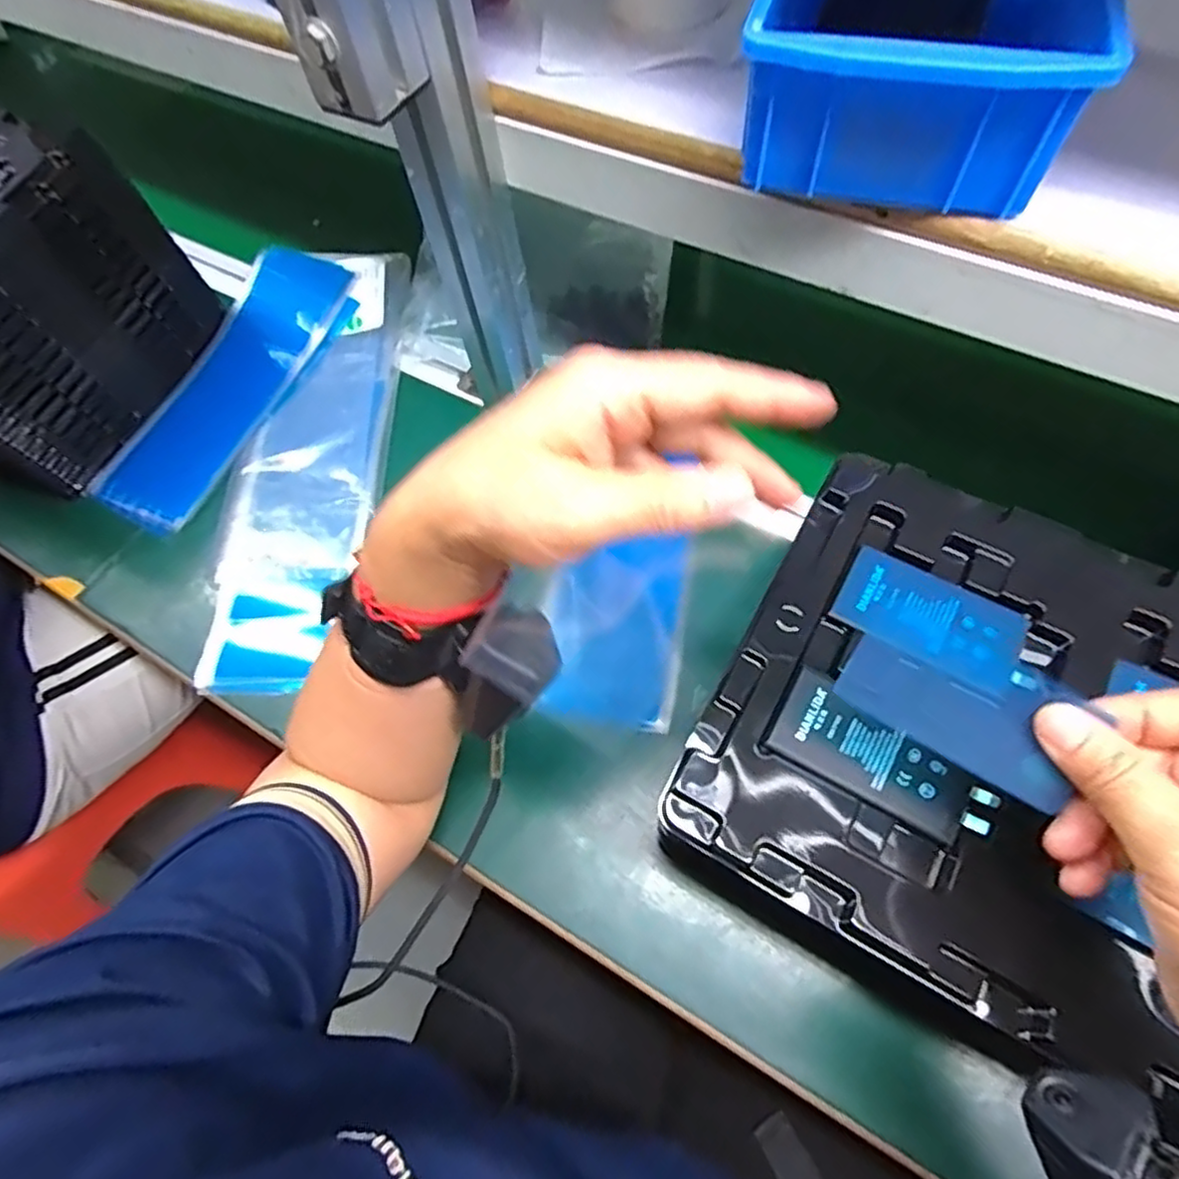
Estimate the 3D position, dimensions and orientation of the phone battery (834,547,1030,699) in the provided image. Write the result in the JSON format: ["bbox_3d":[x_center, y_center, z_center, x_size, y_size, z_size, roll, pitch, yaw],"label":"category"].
[{"bbox_3d":[0.165,0.014,0.322,0.087,0.005,0.044,26,68,16],"label":"phone battery"}]

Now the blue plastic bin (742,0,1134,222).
[{"bbox_3d":[0.149,-0.260,0.305,0.127,0.064,0.189,14,66,10],"label":"blue plastic bin"}]

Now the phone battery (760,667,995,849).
[{"bbox_3d":[0.128,0.076,0.298,0.093,0.007,0.041,29,69,17],"label":"phone battery"}]

